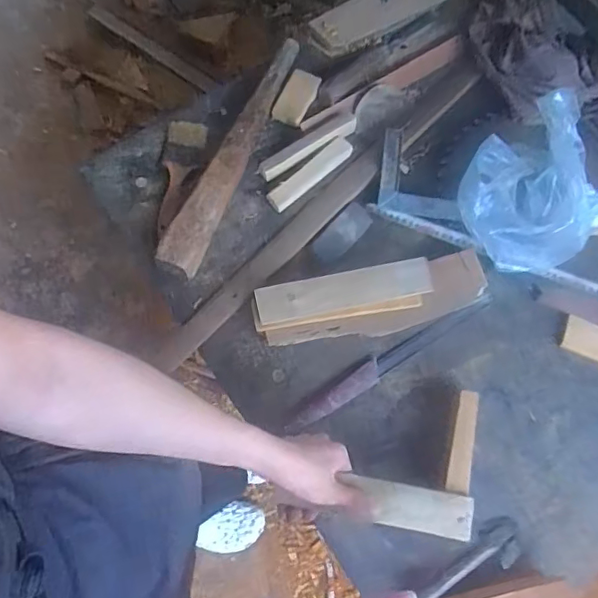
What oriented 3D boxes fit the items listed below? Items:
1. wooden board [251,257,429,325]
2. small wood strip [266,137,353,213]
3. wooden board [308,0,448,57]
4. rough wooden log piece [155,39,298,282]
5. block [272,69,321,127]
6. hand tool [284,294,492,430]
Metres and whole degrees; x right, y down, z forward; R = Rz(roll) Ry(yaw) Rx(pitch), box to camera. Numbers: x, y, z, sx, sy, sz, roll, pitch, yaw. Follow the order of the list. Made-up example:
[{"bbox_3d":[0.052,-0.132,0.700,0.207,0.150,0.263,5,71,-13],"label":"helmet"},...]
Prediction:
[{"bbox_3d":[0.060,-0.012,0.726,0.228,0.019,0.048,-12,74,-4],"label":"wooden board"},{"bbox_3d":[0.017,-0.184,0.816,0.148,0.009,0.032,-39,78,-11],"label":"small wood strip"},{"bbox_3d":[0.136,-0.469,0.900,0.248,0.020,0.068,-33,100,-12],"label":"wooden board"},{"bbox_3d":[-0.092,-0.223,0.810,0.052,0.047,0.418,22,74,6],"label":"rough wooden log piece"},{"bbox_3d":[-0.004,-0.308,0.850,0.046,0.015,0.091,24,75,6],"label":"block"},{"bbox_3d":[0.121,0.079,0.744,0.322,0.020,0.031,-32,77,-10],"label":"hand tool"}]

